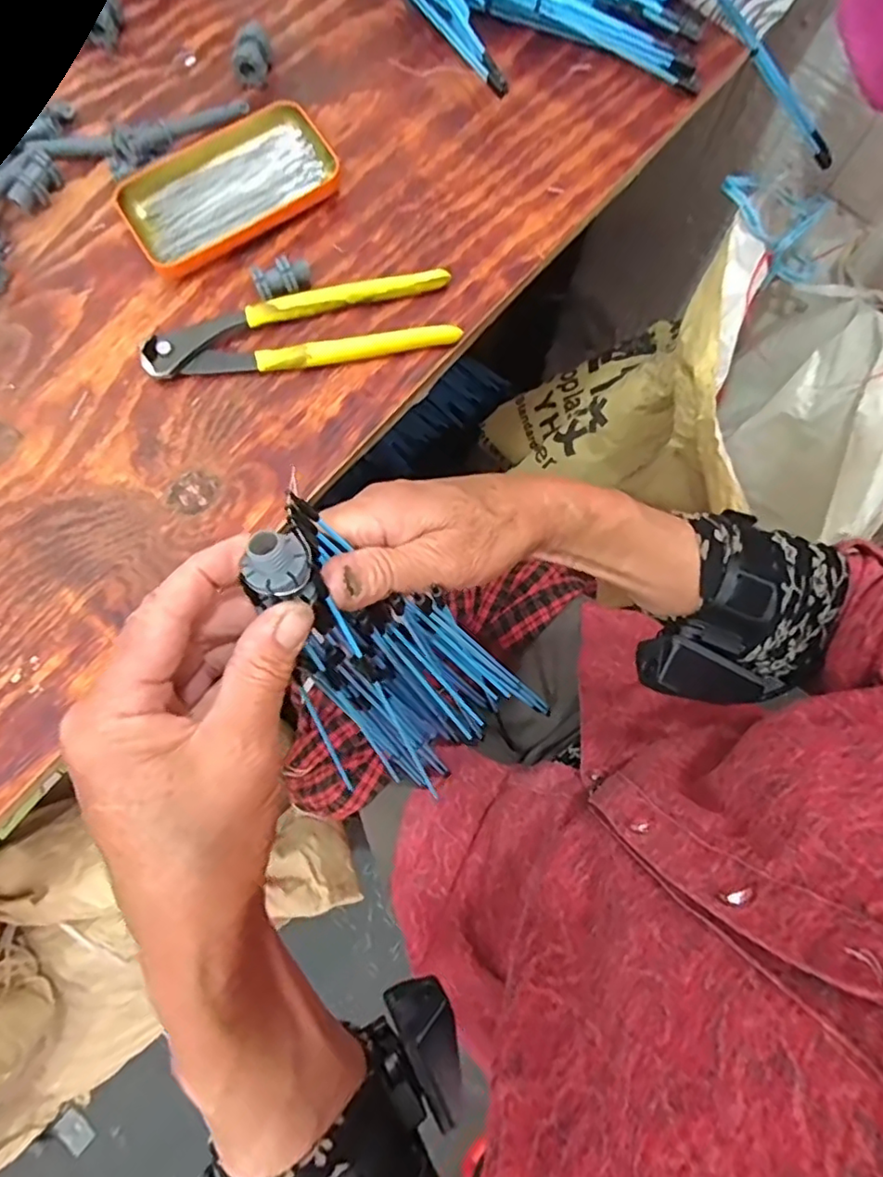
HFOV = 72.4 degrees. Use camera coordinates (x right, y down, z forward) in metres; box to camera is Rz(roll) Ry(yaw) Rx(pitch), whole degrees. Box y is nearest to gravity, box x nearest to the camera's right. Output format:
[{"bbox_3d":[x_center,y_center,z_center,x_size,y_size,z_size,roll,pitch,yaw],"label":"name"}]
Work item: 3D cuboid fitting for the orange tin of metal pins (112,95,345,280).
[{"bbox_3d":[-0.146,-0.275,0.414,0.143,0.018,0.076,-33,80,-6],"label":"orange tin of metal pins"}]

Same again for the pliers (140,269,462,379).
[{"bbox_3d":[-0.092,-0.168,0.396,0.199,0.017,0.050,-11,78,-1],"label":"pliers"}]

